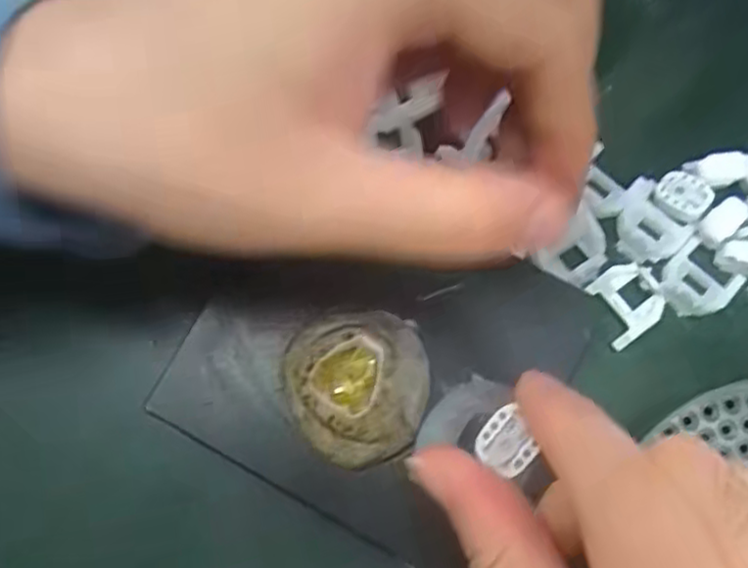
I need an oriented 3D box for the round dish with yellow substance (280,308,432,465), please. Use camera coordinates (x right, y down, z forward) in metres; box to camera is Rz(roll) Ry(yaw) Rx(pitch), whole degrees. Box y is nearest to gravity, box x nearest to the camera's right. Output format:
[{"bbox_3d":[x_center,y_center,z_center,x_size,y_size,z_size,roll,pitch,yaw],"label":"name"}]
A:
[{"bbox_3d":[-0.004,0.029,0.207,0.039,0.013,0.040,0,75,1],"label":"round dish with yellow substance"}]

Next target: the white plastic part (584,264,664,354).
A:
[{"bbox_3d":[0.080,0.006,0.231,0.020,0.006,0.023,-23,75,-5],"label":"white plastic part"}]

